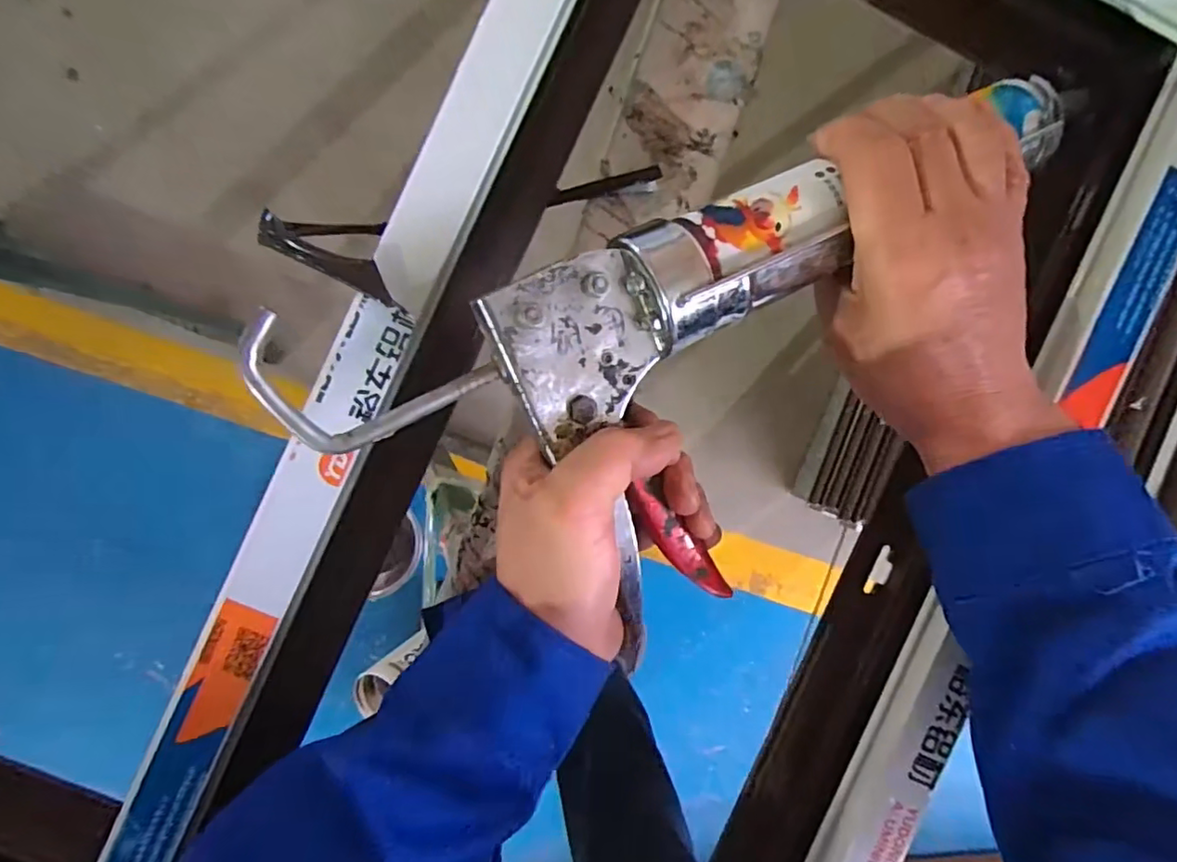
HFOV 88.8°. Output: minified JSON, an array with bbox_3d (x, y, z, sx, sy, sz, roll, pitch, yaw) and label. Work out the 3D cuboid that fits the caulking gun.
[{"bbox_3d":[0.077,-0.018,0.251,0.363,0.059,0.171,-22,93,-3],"label":"caulking gun"}]

